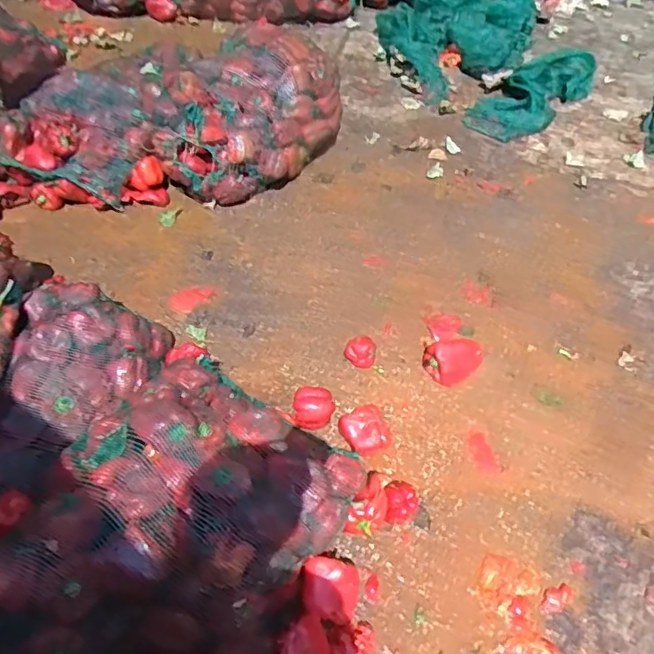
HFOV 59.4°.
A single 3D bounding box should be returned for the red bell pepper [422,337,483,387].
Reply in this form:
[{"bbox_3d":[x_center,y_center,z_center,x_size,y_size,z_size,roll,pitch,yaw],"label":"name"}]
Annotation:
[{"bbox_3d":[0.316,0.077,1.419,0.139,0.072,0.099,-22,57,-19],"label":"red bell pepper"}]

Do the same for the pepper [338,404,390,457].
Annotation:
[{"bbox_3d":[0.080,0.234,1.278,0.100,0.073,0.106,-14,53,-14],"label":"pepper"}]

